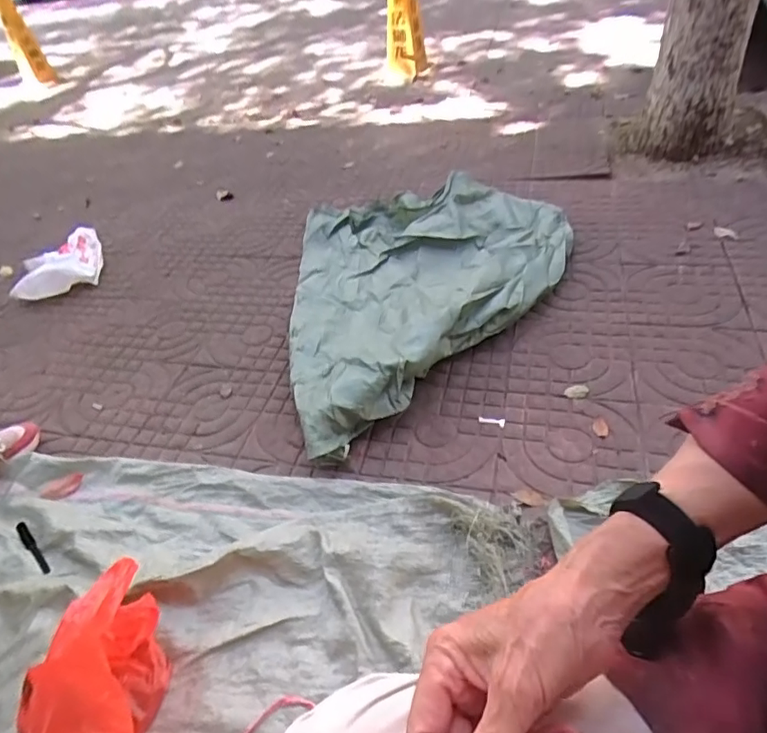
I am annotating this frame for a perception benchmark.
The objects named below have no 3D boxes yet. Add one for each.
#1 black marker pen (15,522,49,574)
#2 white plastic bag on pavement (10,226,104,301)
[{"bbox_3d":[-0.619,0.319,0.963,0.019,0.008,0.137,-35,50,-27],"label":"black marker pen"},{"bbox_3d":[-0.957,-0.303,1.605,0.249,0.096,0.179,-16,43,-10],"label":"white plastic bag on pavement"}]

